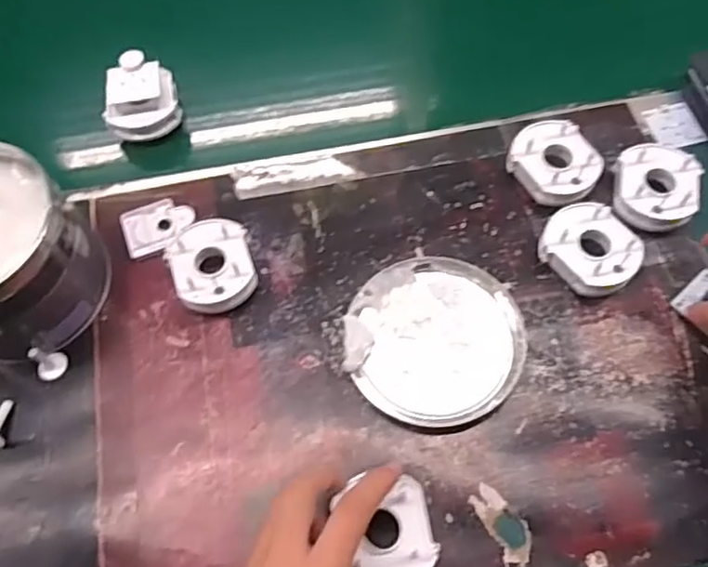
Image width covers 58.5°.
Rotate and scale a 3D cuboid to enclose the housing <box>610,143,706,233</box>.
[{"bbox_3d":[0.237,-0.073,0.501,0.060,0.038,0.064,-1,66,1],"label":"housing"}]

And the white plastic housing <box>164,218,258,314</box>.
[{"bbox_3d":[-0.107,-0.012,0.484,0.061,0.035,0.068,-22,65,-9],"label":"white plastic housing"}]

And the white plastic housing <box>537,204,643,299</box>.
[{"bbox_3d":[0.178,-0.024,0.480,0.060,0.033,0.072,-41,70,-17],"label":"white plastic housing"}]

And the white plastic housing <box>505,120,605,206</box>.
[{"bbox_3d":[0.165,-0.097,0.517,0.066,0.035,0.070,-38,69,-16],"label":"white plastic housing"}]

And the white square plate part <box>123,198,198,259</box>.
[{"bbox_3d":[-0.160,-0.048,0.519,0.057,0.009,0.041,-21,65,-9],"label":"white square plate part"}]

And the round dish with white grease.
[{"bbox_3d":[0.059,0.039,0.467,0.125,0.020,0.125,-1,64,1],"label":"round dish with white grease"}]

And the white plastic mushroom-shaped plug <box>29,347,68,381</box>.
[{"bbox_3d":[-0.224,0.057,0.459,0.017,0.030,0.022,25,67,13],"label":"white plastic mushroom-shaped plug"}]

